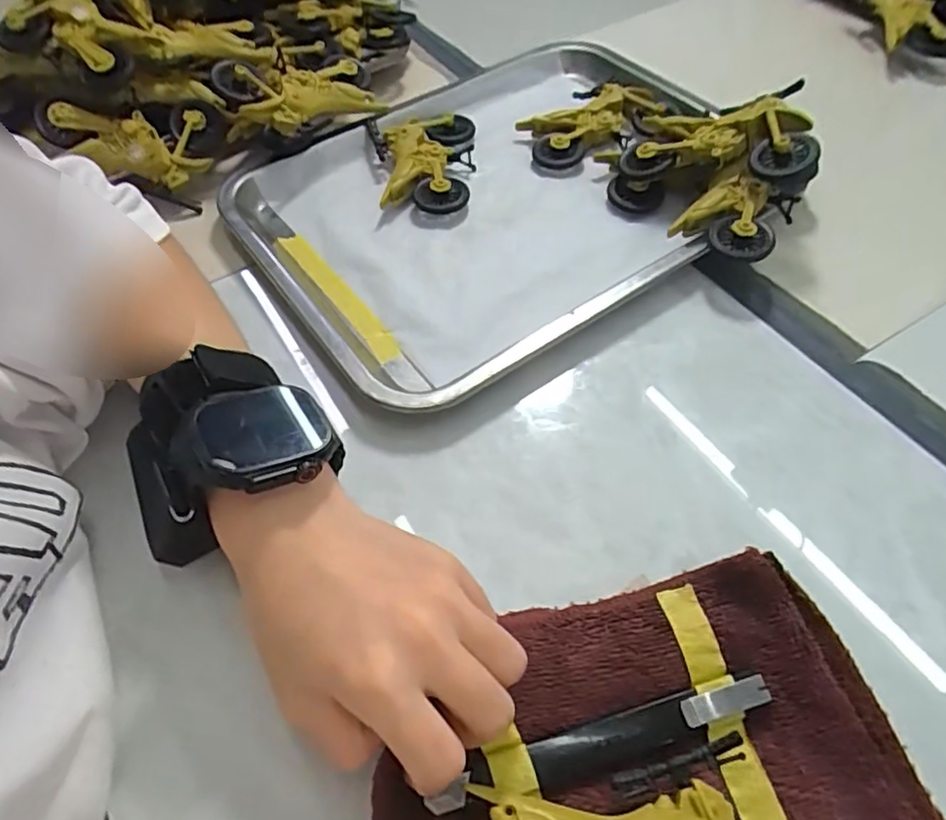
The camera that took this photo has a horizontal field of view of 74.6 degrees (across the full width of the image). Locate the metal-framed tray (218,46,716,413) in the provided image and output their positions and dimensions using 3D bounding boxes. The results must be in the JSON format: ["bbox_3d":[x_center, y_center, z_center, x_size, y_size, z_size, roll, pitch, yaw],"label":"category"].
[{"bbox_3d":[0.023,-0.154,0.433,0.341,0.029,0.252,-32,60,-18],"label":"metal-framed tray"}]

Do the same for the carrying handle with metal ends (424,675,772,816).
[{"bbox_3d":[0.050,0.126,0.234,0.131,0.014,0.018,-16,56,-5],"label":"carrying handle with metal ends"}]

